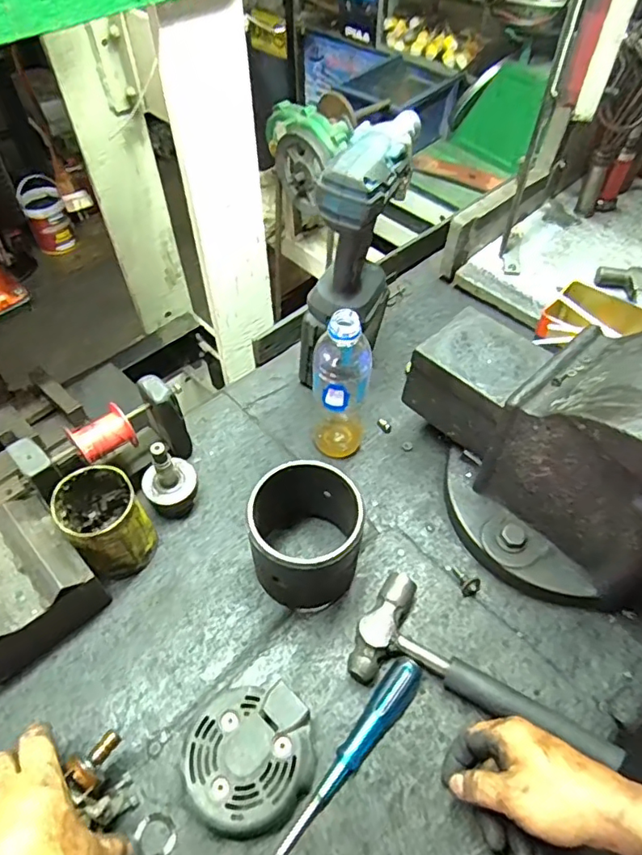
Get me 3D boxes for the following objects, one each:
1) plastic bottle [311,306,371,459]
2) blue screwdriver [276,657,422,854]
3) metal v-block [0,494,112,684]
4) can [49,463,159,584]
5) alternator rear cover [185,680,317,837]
[{"bbox_3d":[0.024,-0.047,0.616,0.062,0.210,0.075,9,53,7],"label":"plastic bottle"},{"bbox_3d":[0.028,0.290,0.479,0.026,0.028,0.193,32,59,22],"label":"blue screwdriver"},{"bbox_3d":[-0.294,0.154,0.530,0.122,0.093,0.121,-36,60,-24],"label":"metal v-block"},{"bbox_3d":[-0.217,0.101,0.560,0.071,0.113,0.074,0,53,0],"label":"can"},{"bbox_3d":[-0.060,0.286,0.479,0.109,0.033,0.105,-29,58,-20],"label":"alternator rear cover"}]

